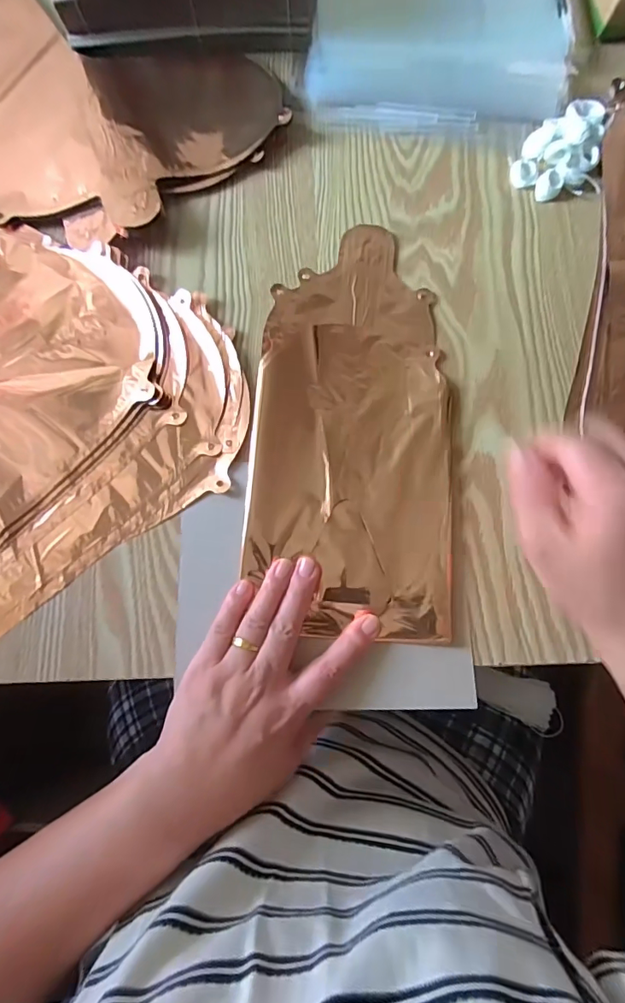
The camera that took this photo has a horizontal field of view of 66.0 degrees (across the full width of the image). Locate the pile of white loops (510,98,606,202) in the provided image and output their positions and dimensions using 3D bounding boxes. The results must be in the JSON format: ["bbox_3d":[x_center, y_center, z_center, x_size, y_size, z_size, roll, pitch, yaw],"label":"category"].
[{"bbox_3d":[0.198,-0.283,0.381,0.063,0.017,0.093,15,79,2],"label":"pile of white loops"}]

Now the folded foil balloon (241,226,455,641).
[{"bbox_3d":[0.030,-0.058,0.341,0.138,0.011,0.288,4,79,0],"label":"folded foil balloon"}]

